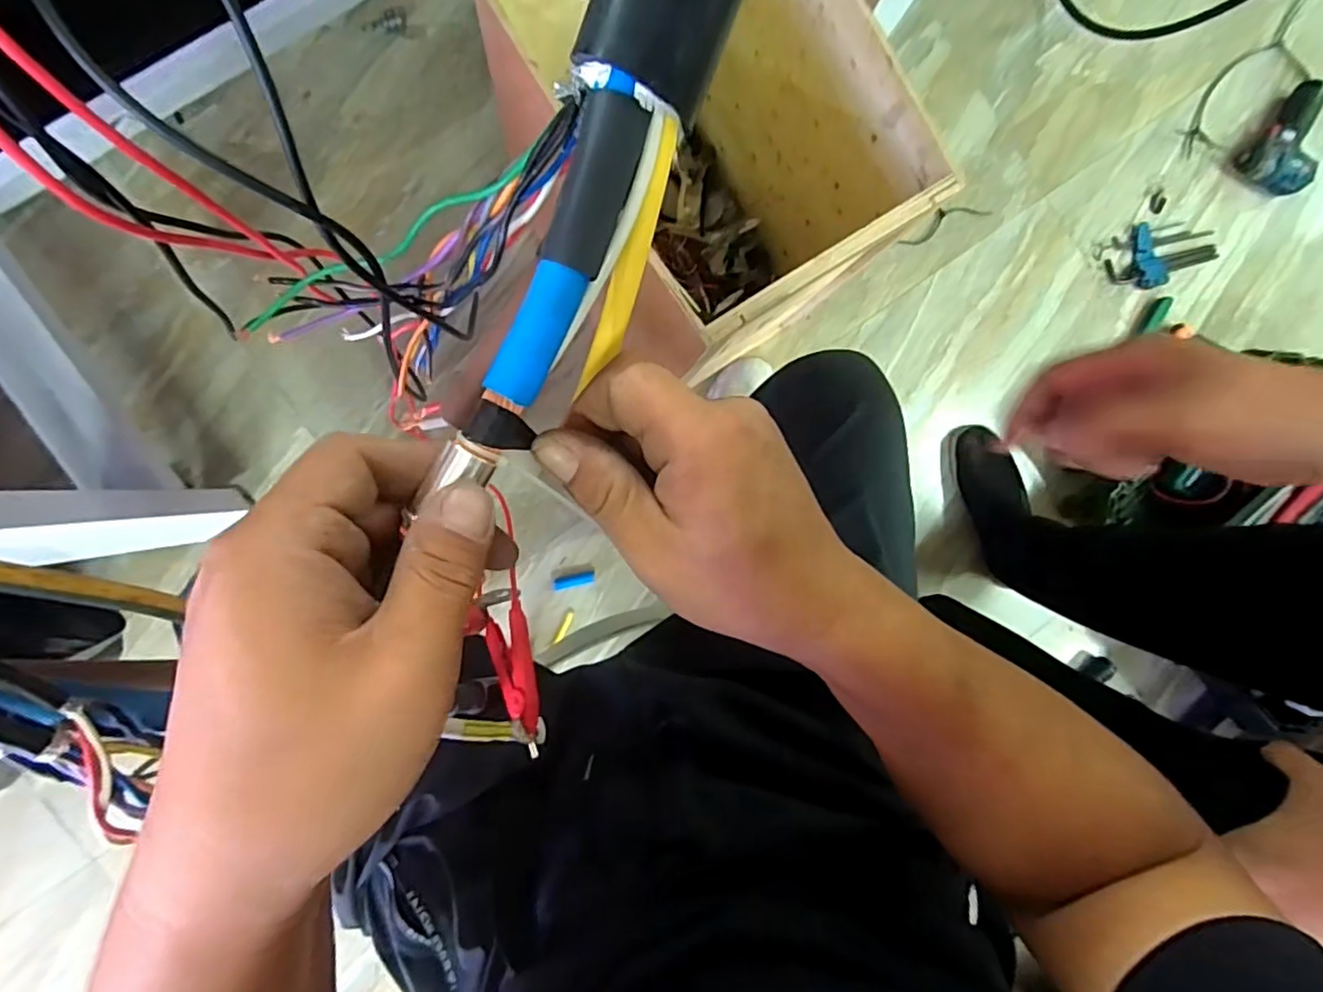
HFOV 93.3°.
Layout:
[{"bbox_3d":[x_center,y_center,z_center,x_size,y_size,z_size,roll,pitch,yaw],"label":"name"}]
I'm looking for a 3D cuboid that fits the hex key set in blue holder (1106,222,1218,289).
[{"bbox_3d":[0.858,-0.415,1.068,0.210,0.016,0.107,-11,91,-8],"label":"hex key set in blue holder"}]

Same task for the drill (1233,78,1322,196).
[{"bbox_3d":[1.080,-0.607,1.071,0.215,0.068,0.116,-45,96,-6],"label":"drill"}]

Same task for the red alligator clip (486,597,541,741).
[{"bbox_3d":[-0.090,0.108,0.388,0.025,0.013,0.079,-15,65,-8],"label":"red alligator clip"}]

